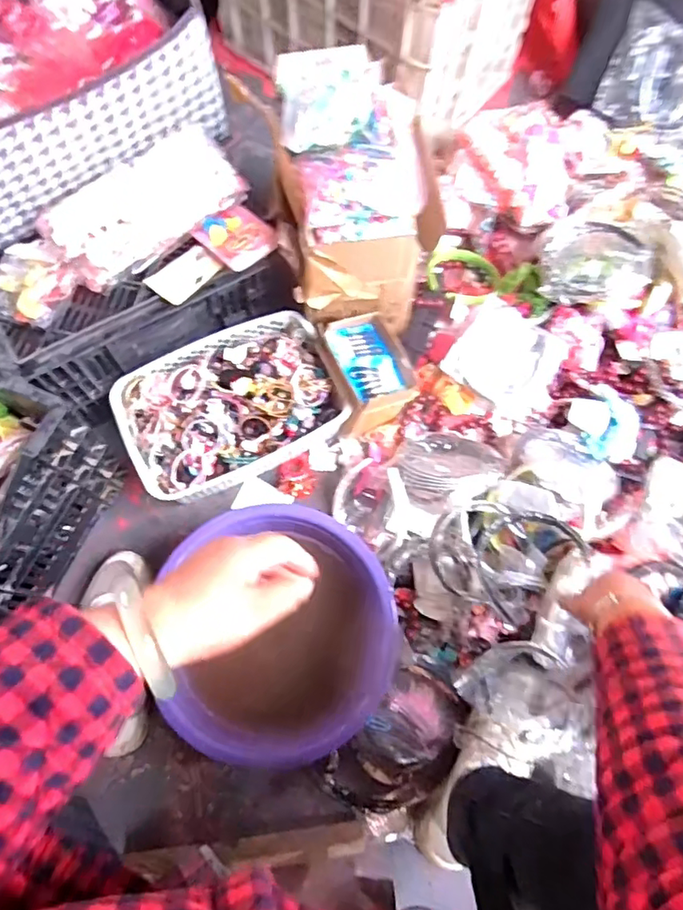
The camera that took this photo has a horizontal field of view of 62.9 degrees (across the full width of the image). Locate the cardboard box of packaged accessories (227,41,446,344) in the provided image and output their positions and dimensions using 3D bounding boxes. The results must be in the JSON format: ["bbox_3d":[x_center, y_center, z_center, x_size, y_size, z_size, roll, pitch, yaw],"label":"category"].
[{"bbox_3d":[0.018,-0.322,0.702,0.179,0.236,0.214,-11,73,-6],"label":"cardboard box of packaged accessories"}]

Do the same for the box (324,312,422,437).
[{"bbox_3d":[0.038,-0.118,0.803,0.111,0.099,0.142,-18,73,-8],"label":"box"}]

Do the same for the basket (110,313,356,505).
[{"bbox_3d":[-0.156,-0.070,0.795,0.291,0.104,0.206,-25,75,-10],"label":"basket"}]

